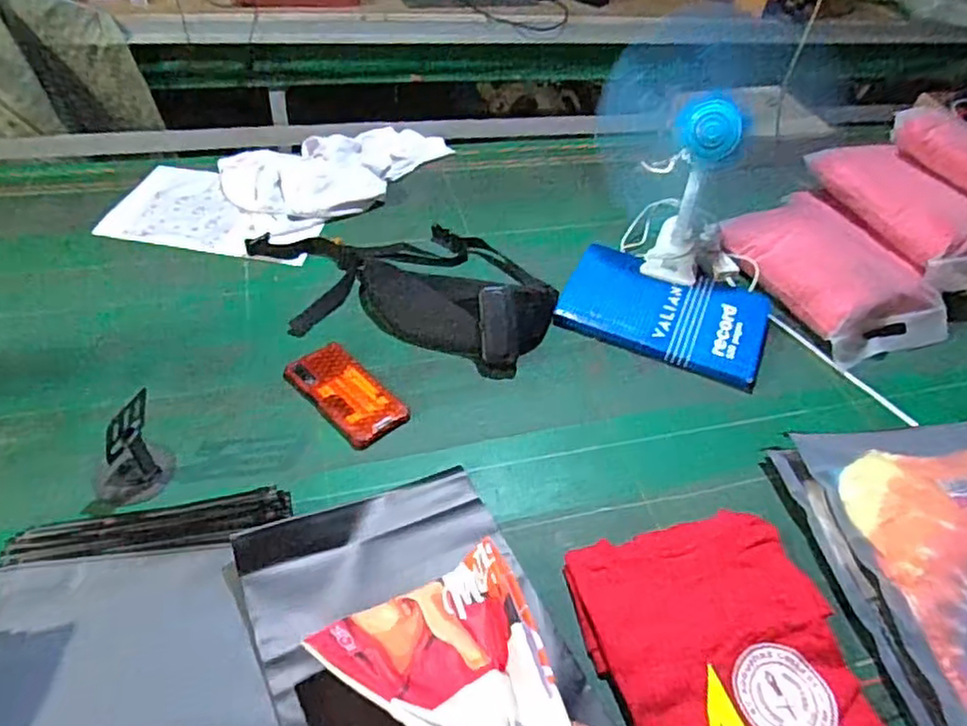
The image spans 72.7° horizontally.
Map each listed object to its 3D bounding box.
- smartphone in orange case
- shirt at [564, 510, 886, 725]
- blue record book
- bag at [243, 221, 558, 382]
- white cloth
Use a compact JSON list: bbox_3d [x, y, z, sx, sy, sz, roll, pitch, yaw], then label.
[{"bbox_3d":[-0.175,0.037,0.830,0.084,0.009,0.170,-32,57,-33],"label":"smartphone in orange case"},{"bbox_3d":[0.227,0.277,0.639,0.240,0.031,0.257,-8,47,-15],"label":"shirt"},{"bbox_3d":[0.273,-0.081,0.985,0.287,0.033,0.209,21,46,13],"label":"blue record book"},{"bbox_3d":[-0.126,-0.138,0.981,0.468,0.078,0.278,13,45,6],"label":"bag"},{"bbox_3d":[-0.238,-0.356,1.179,0.430,0.060,0.222,-23,52,-27],"label":"white cloth"}]

